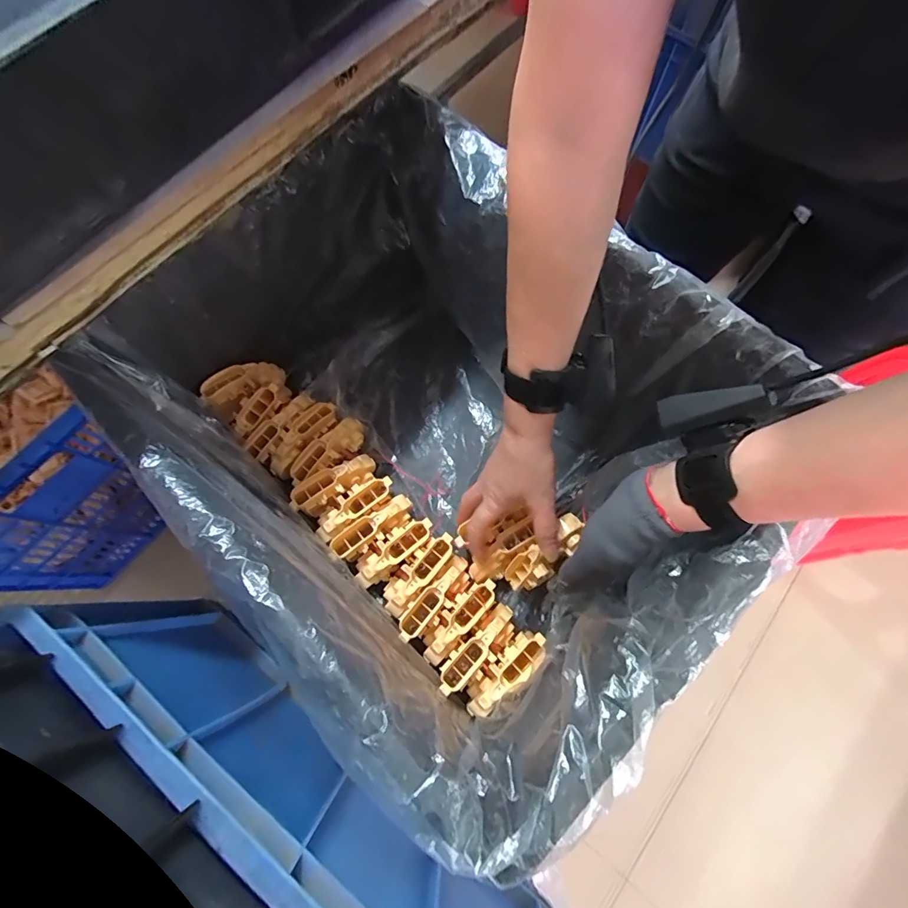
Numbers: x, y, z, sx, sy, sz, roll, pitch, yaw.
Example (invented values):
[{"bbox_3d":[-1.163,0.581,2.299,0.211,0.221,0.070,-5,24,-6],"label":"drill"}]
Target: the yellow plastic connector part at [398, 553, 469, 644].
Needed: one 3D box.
[{"bbox_3d":[-0.022,0.153,0.457,0.024,0.036,0.101,39,77,11],"label":"yellow plastic connector part"}]

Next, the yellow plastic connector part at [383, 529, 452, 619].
[{"bbox_3d":[-0.039,0.129,0.463,0.032,0.032,0.100,43,78,12],"label":"yellow plastic connector part"}]

